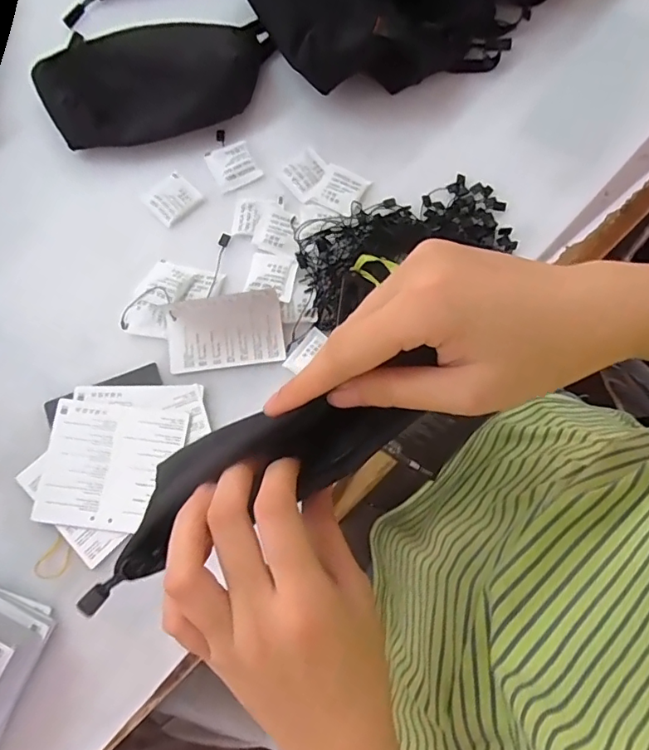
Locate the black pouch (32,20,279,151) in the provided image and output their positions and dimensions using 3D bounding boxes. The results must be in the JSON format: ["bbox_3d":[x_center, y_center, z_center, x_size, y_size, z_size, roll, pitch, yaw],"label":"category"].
[{"bbox_3d":[-0.142,-0.252,0.443,0.194,0.028,0.092,-12,77,-3],"label":"black pouch"}]

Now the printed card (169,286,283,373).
[{"bbox_3d":[-0.078,-0.035,0.405,0.088,0.005,0.058,-7,80,-2],"label":"printed card"}]

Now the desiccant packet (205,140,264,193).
[{"bbox_3d":[-0.079,-0.181,0.442,0.037,0.004,0.042,-28,79,-6],"label":"desiccant packet"}]

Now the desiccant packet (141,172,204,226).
[{"bbox_3d":[-0.128,-0.149,0.432,0.039,0.004,0.037,-43,81,-9],"label":"desiccant packet"}]

